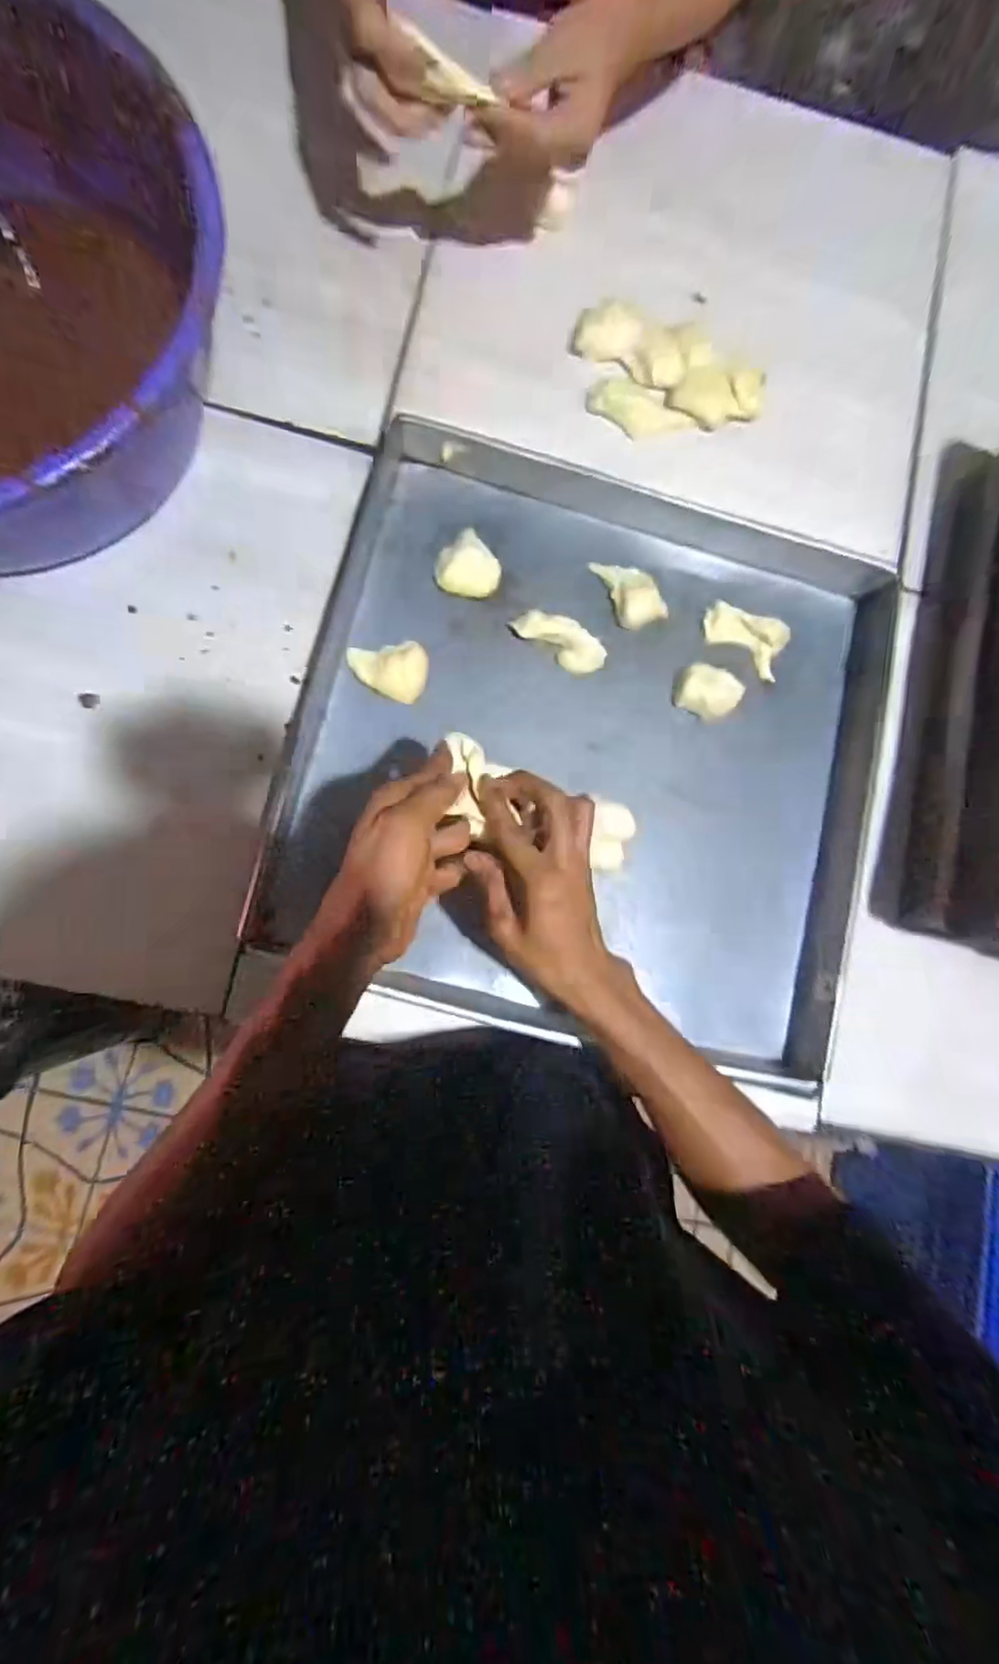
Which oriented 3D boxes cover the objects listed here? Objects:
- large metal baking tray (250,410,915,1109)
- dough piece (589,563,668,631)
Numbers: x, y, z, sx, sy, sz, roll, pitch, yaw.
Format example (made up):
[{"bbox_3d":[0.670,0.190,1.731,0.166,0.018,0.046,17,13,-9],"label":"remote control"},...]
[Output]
[{"bbox_3d":[0.077,-0.074,0.541,0.476,0.053,0.479,14,81,-4],"label":"large metal baking tray"},{"bbox_3d":[0.116,-0.213,0.549,0.044,0.015,0.067,-27,86,-9],"label":"dough piece"}]

